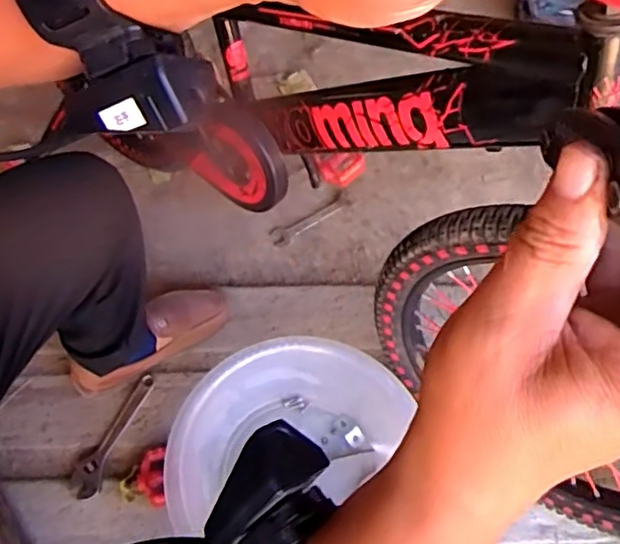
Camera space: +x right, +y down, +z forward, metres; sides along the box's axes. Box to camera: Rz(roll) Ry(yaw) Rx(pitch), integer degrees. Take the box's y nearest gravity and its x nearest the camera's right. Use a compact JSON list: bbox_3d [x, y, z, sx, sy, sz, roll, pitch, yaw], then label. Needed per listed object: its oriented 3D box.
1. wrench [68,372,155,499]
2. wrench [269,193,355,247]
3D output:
[{"bbox_3d":[-0.295,0.238,0.938,0.047,0.016,0.193,17,63,6],"label":"wrench"},{"bbox_3d":[0.008,-0.099,1.186,0.176,0.011,0.045,-28,67,-17],"label":"wrench"}]

